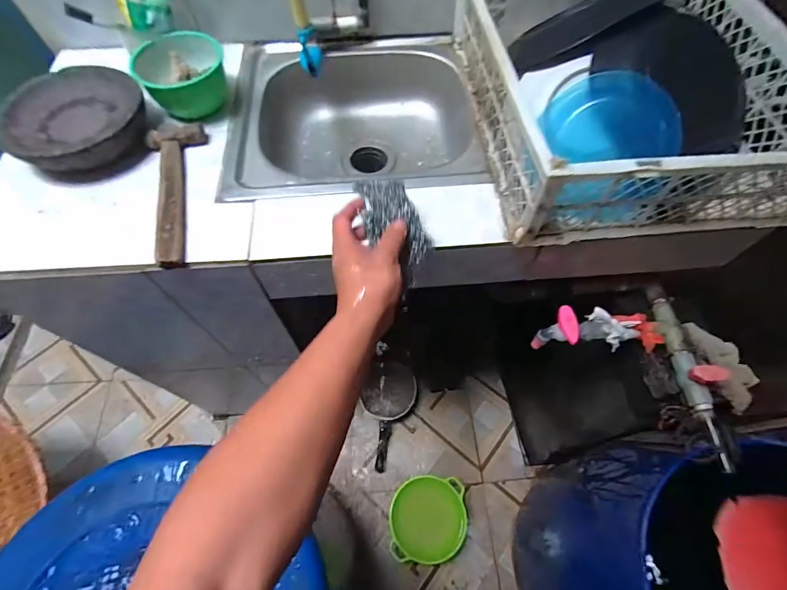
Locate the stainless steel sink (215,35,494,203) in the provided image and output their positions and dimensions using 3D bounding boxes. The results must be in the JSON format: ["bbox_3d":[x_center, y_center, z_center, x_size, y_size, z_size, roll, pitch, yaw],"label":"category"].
[{"bbox_3d":[-0.065,-0.291,0.718,0.394,0.138,0.378,-3,62,-1],"label":"stainless steel sink"}]

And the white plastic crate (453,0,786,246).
[{"bbox_3d":[0.334,-0.329,0.587,0.400,0.135,0.496,-4,62,-2],"label":"white plastic crate"}]

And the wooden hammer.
[{"bbox_3d":[-0.304,-0.156,0.554,0.073,0.029,0.256,-15,63,-7],"label":"wooden hammer"}]

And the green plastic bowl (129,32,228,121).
[{"bbox_3d":[-0.339,-0.356,0.631,0.132,0.093,0.103,-34,67,-16],"label":"green plastic bowl"}]

